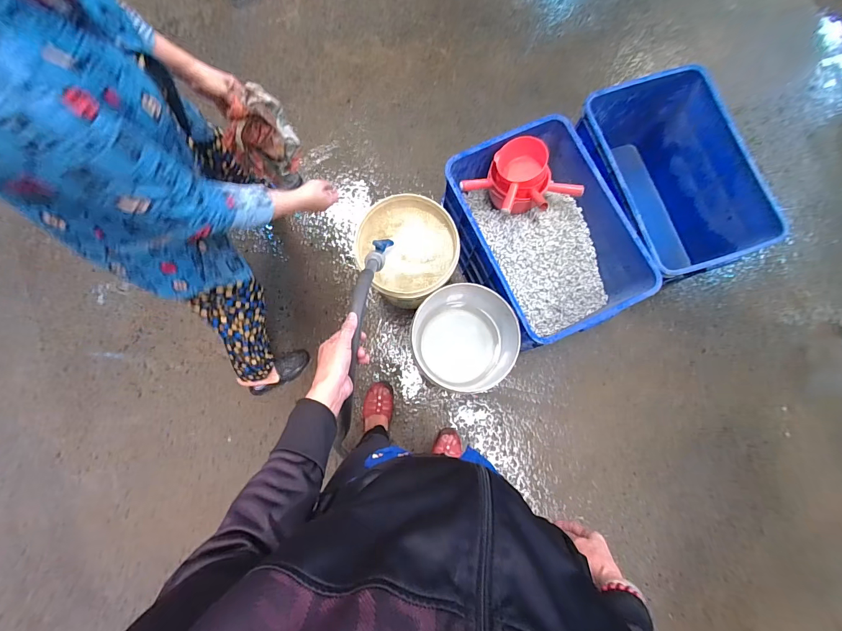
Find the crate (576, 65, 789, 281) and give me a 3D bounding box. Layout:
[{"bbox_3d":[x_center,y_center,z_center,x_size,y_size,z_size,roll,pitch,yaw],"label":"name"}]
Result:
[{"bbox_3d":[0.745,-0.406,1.284,0.392,0.453,0.606,-20,81,-3],"label":"crate"}]

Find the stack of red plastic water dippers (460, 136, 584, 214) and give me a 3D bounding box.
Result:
[{"bbox_3d":[0.302,-0.381,1.130,0.296,0.146,0.219,37,81,5],"label":"stack of red plastic water dippers"}]

